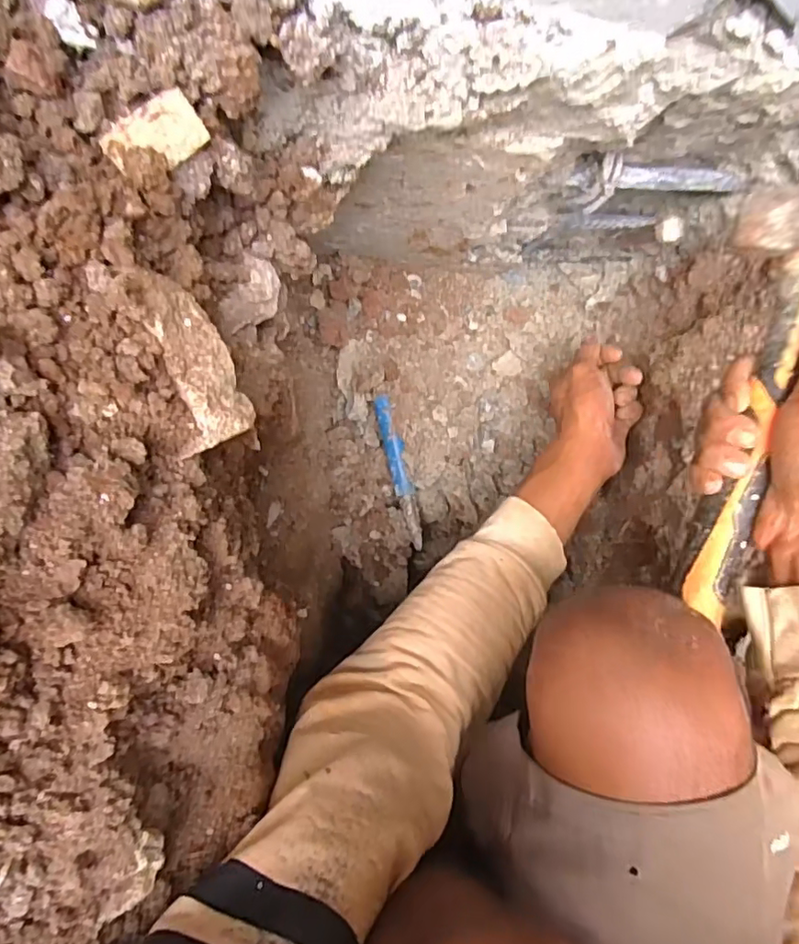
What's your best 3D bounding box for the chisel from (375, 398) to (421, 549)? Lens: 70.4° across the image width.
[{"bbox_3d":[0.000,0.000,0.530,0.016,0.011,0.144,-14,92,-3],"label":"chisel"}]

